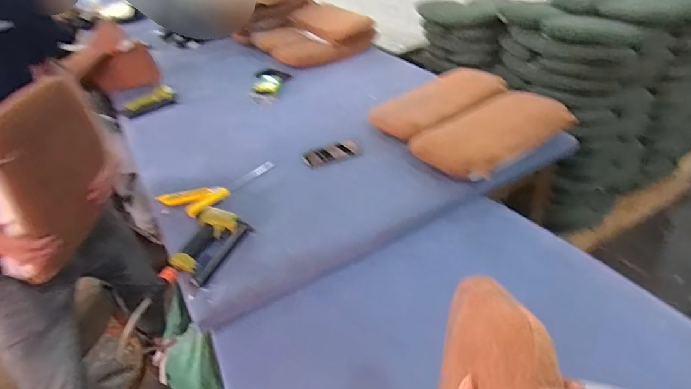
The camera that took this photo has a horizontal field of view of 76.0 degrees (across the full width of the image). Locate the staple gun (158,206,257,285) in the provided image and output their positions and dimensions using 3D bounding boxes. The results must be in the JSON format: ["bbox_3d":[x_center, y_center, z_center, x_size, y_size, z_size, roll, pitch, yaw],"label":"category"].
[{"bbox_3d":[-0.297,0.112,0.950,0.139,0.041,0.201,8,40,20],"label":"staple gun"}]

